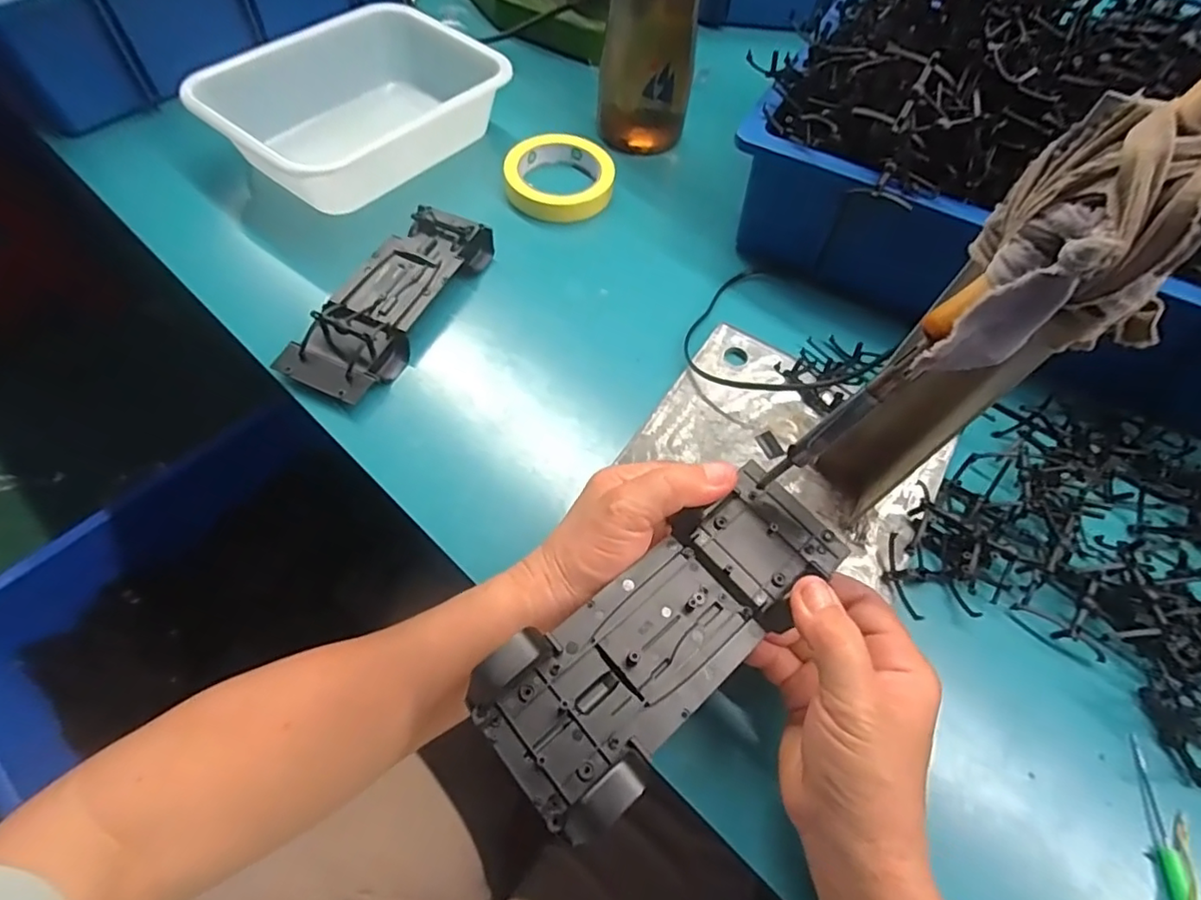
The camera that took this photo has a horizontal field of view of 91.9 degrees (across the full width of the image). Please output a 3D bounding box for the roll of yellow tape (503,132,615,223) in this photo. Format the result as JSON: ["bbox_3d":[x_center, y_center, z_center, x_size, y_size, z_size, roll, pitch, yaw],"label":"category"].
[{"bbox_3d":[-0.039,-0.260,0.557,0.100,0.028,0.100,1,61,-2],"label":"roll of yellow tape"}]

